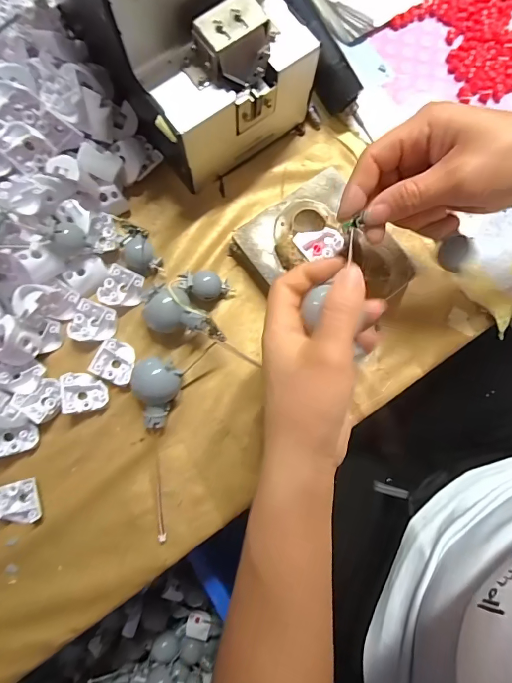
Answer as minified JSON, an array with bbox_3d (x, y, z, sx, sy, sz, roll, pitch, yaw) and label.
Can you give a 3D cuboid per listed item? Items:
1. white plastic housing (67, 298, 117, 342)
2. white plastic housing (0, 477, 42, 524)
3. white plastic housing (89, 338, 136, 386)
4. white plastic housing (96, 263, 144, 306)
[{"bbox_3d":[-0.131,-0.014,0.312,0.032,0.013,0.032,19,80,4],"label":"white plastic housing"},{"bbox_3d":[-0.179,0.122,0.289,0.031,0.015,0.031,-19,80,-3],"label":"white plastic housing"},{"bbox_3d":[-0.110,0.015,0.303,0.033,0.010,0.032,20,80,5],"label":"white plastic housing"},{"bbox_3d":[-0.110,-0.043,0.315,0.031,0.014,0.031,22,81,5],"label":"white plastic housing"}]

